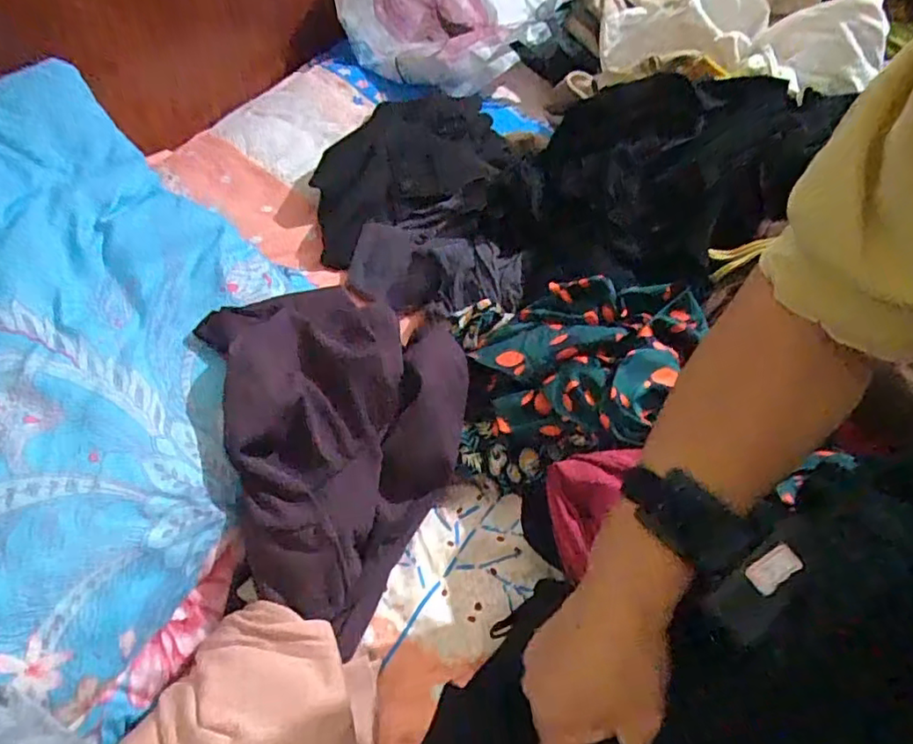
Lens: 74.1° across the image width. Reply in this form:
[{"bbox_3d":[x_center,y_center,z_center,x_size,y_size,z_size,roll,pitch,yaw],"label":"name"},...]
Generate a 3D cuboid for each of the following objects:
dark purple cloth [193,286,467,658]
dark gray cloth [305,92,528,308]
[{"bbox_3d":[-0.086,0.060,0.550,0.217,0.167,0.266,-16,56,-14],"label":"dark purple cloth"},{"bbox_3d":[-0.051,-0.223,0.794,0.243,0.102,0.359,1,53,-3],"label":"dark gray cloth"}]

